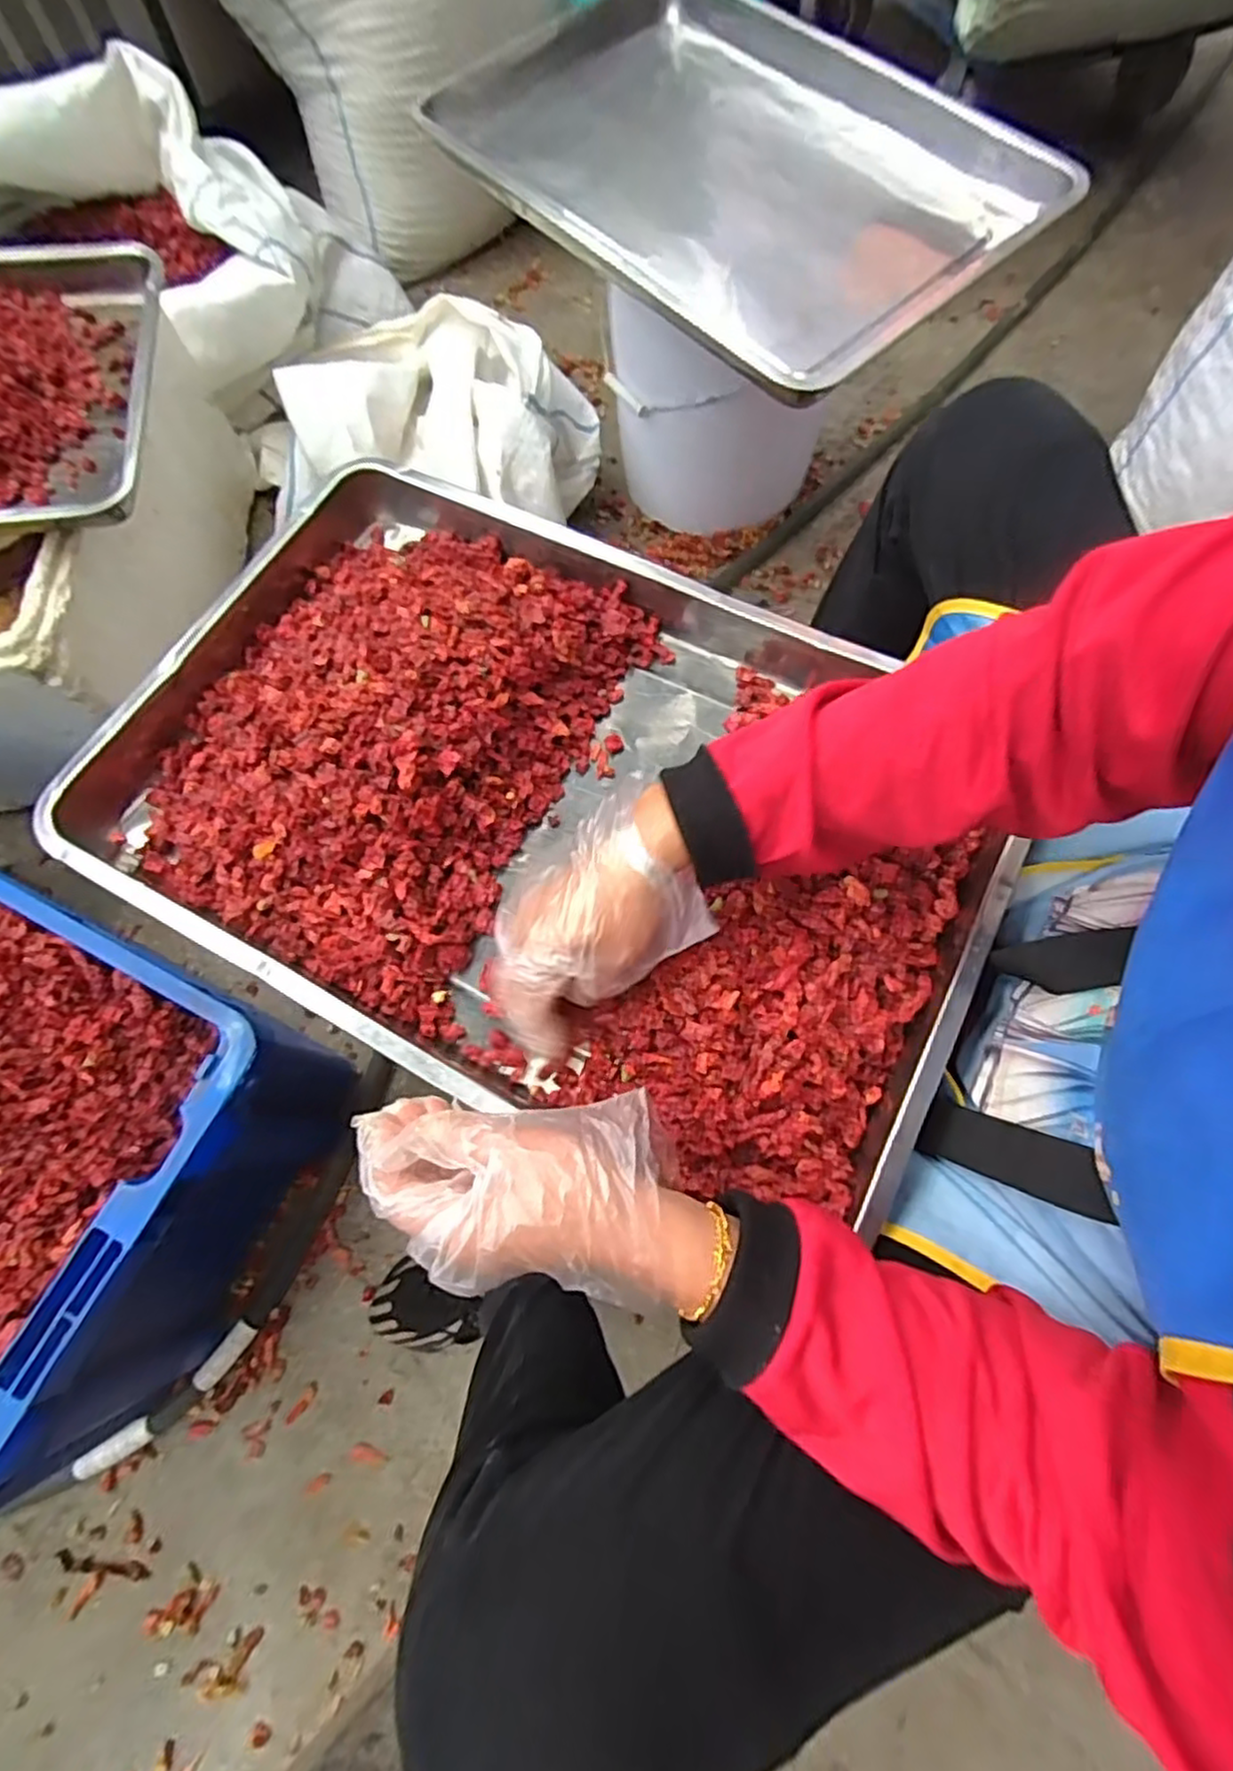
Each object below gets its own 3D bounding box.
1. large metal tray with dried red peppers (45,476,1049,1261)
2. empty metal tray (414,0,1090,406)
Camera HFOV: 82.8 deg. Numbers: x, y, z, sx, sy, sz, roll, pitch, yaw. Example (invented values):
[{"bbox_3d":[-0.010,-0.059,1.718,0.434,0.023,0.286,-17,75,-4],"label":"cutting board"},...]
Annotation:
[{"bbox_3d":[-0.056,-0.069,0.477,0.593,0.069,0.380,27,73,10],"label":"large metal tray with dried red peppers"},{"bbox_3d":[0.105,-0.742,0.720,0.417,0.059,0.606,-34,73,-10],"label":"empty metal tray"}]

